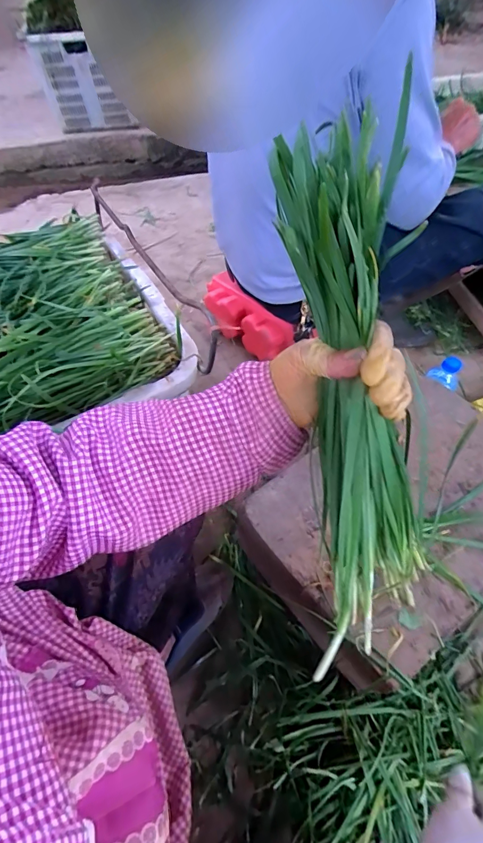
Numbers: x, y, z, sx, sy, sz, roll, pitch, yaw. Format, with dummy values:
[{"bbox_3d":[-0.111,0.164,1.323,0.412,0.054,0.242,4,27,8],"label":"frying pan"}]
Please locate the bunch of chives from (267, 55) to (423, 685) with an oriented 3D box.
[{"bbox_3d":[0.086,0.015,0.316,0.082,0.423,0.064,-15,21,-8],"label":"bunch of chives"}]

